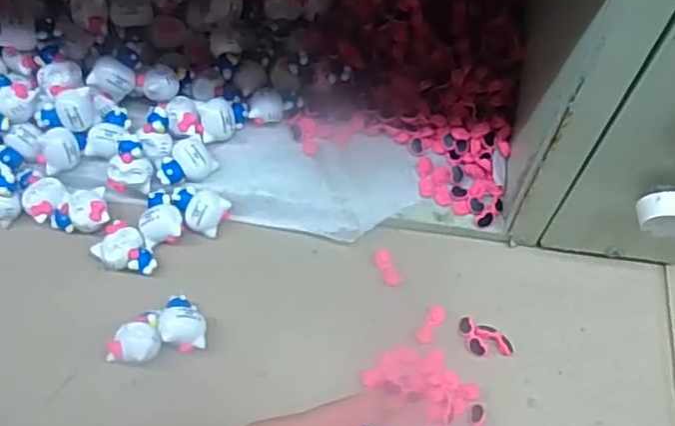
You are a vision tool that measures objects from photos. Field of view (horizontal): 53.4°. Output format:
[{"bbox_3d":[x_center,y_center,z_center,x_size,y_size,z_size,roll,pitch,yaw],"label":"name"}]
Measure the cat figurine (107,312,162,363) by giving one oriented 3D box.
[{"bbox_3d":[-0.106,0.071,0.364,0.023,0.020,0.031,30,64,14],"label":"cat figurine"}]

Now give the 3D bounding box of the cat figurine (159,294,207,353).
[{"bbox_3d":[-0.086,0.061,0.372,0.023,0.021,0.033,-13,63,-9],"label":"cat figurine"}]

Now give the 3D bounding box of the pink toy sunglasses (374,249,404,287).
[{"bbox_3d":[0.030,0.032,0.398,0.011,0.004,0.024,-21,64,-13],"label":"pink toy sunglasses"}]

